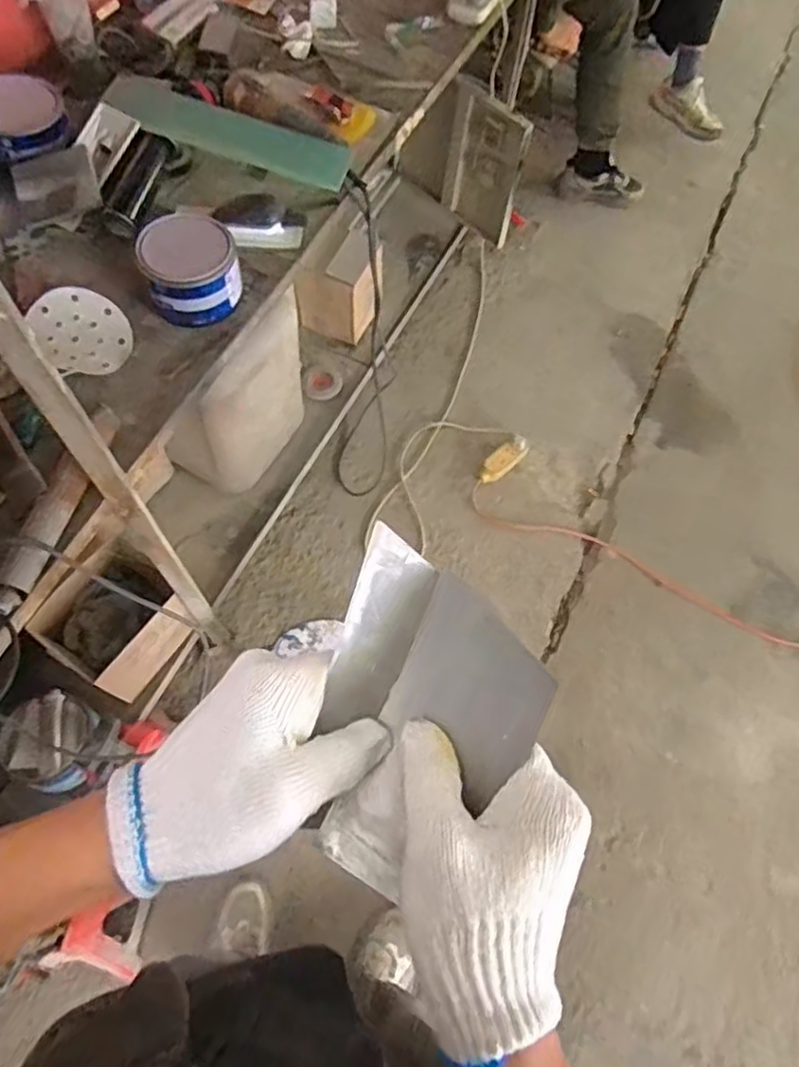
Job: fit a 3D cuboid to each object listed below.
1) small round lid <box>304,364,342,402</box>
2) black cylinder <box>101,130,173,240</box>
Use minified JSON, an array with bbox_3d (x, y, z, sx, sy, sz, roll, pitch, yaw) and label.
[{"bbox_3d":[-0.181,-0.358,1.601,0.086,0.007,0.102,28,63,-5],"label":"small round lid"},{"bbox_3d":[-0.398,-0.531,1.026,0.057,0.048,0.173,21,81,8],"label":"black cylinder"}]

